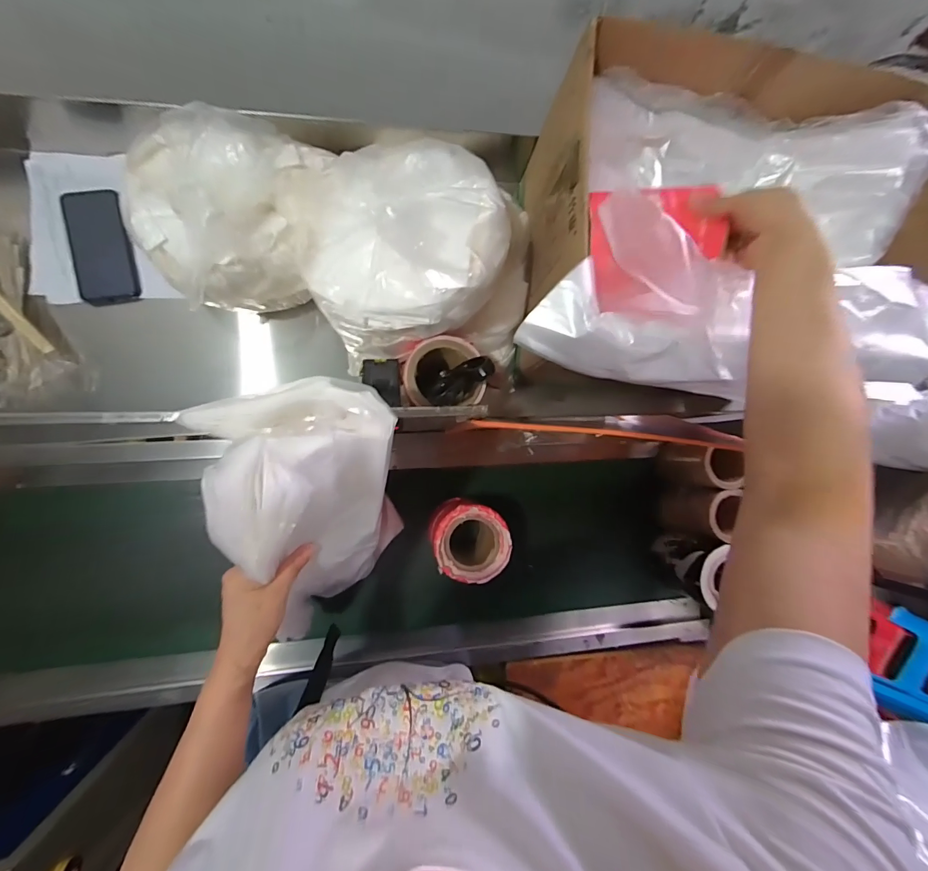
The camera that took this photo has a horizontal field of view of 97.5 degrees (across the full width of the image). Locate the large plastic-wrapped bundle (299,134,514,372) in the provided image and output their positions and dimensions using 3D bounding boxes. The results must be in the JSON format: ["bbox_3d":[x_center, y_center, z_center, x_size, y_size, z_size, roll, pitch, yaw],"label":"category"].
[{"bbox_3d":[-0.067,-0.213,0.453,0.200,0.146,0.199,0,88,-9],"label":"large plastic-wrapped bundle"}]

